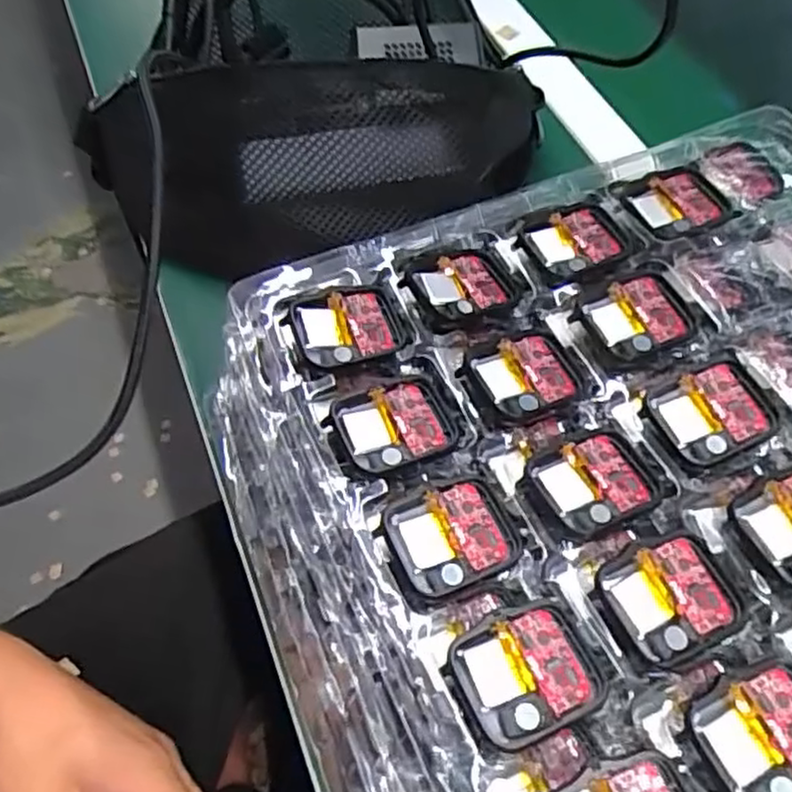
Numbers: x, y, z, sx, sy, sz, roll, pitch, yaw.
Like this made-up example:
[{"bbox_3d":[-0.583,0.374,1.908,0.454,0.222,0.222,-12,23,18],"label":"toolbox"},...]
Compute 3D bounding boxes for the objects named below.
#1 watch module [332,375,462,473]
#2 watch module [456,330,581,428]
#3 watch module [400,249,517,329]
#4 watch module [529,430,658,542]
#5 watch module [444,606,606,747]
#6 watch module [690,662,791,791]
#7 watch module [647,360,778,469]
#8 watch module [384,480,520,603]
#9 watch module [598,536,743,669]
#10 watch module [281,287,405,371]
[{"bbox_3d":[0.001,0.011,0.269,0.045,0.007,0.036,-18,61,-12],"label":"watch module"},{"bbox_3d":[0.049,-0.008,0.279,0.042,0.007,0.037,-22,62,-14],"label":"watch module"},{"bbox_3d":[0.028,-0.046,0.300,0.044,0.012,0.038,-20,62,-13],"label":"watch module"},{"bbox_3d":[0.072,0.032,0.257,0.040,0.006,0.035,-19,61,-13],"label":"watch module"},{"bbox_3d":[0.041,0.086,0.222,0.042,0.007,0.036,-21,62,-14],"label":"watch module"},{"bbox_3d":[0.112,0.102,0.212,0.042,0.005,0.037,-20,61,-13],"label":"watch module"},{"bbox_3d":[0.121,0.006,0.268,0.041,0.007,0.035,-18,61,-12],"label":"watch module"},{"bbox_3d":[0.020,0.049,0.246,0.041,0.006,0.036,-21,62,-14],"label":"watch module"},{"bbox_3d":[0.092,0.067,0.236,0.040,0.004,0.037,-19,61,-13],"label":"watch module"},{"bbox_3d":[-0.019,-0.028,0.289,0.045,0.010,0.034,-22,62,-15],"label":"watch module"}]

